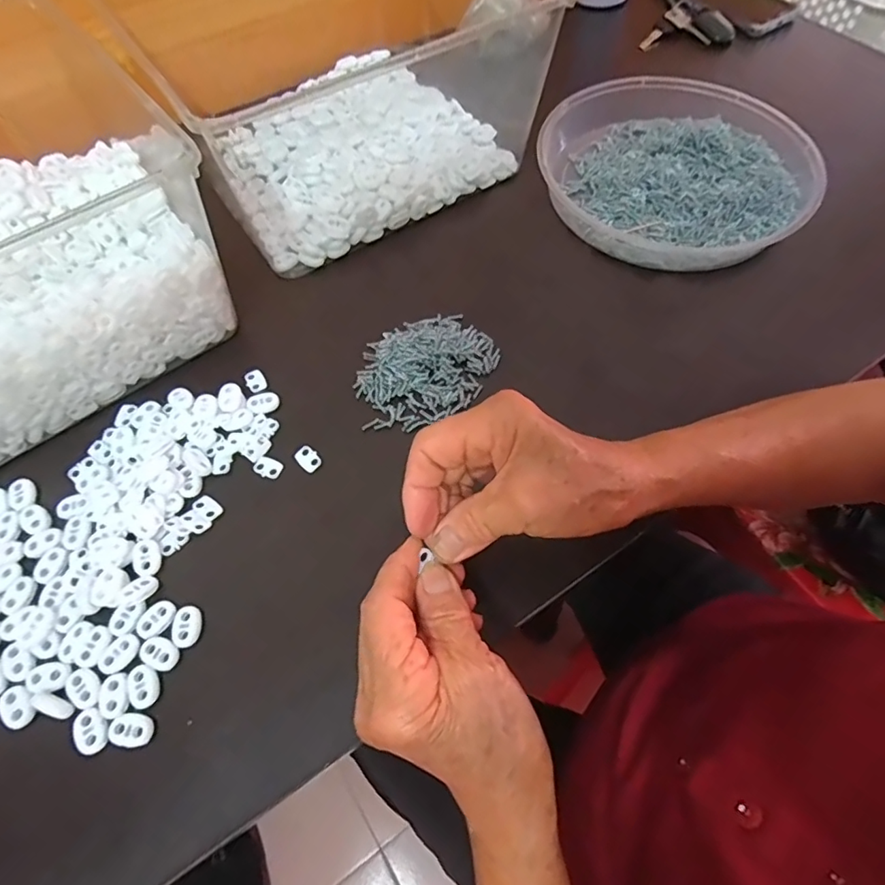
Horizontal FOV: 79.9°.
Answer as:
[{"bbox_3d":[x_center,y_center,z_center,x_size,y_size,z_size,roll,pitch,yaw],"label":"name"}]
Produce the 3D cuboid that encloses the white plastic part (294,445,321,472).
[{"bbox_3d":[-0.091,0.010,0.356,0.013,0.004,0.020,-41,68,-19],"label":"white plastic part"}]

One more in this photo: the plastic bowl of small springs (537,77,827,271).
[{"bbox_3d":[0.203,-0.242,0.467,0.224,0.039,0.211,-1,61,1],"label":"plastic bowl of small springs"}]

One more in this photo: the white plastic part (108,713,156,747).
[{"bbox_3d":[-0.164,0.150,0.276,0.023,0.004,0.015,4,61,4],"label":"white plastic part"}]

